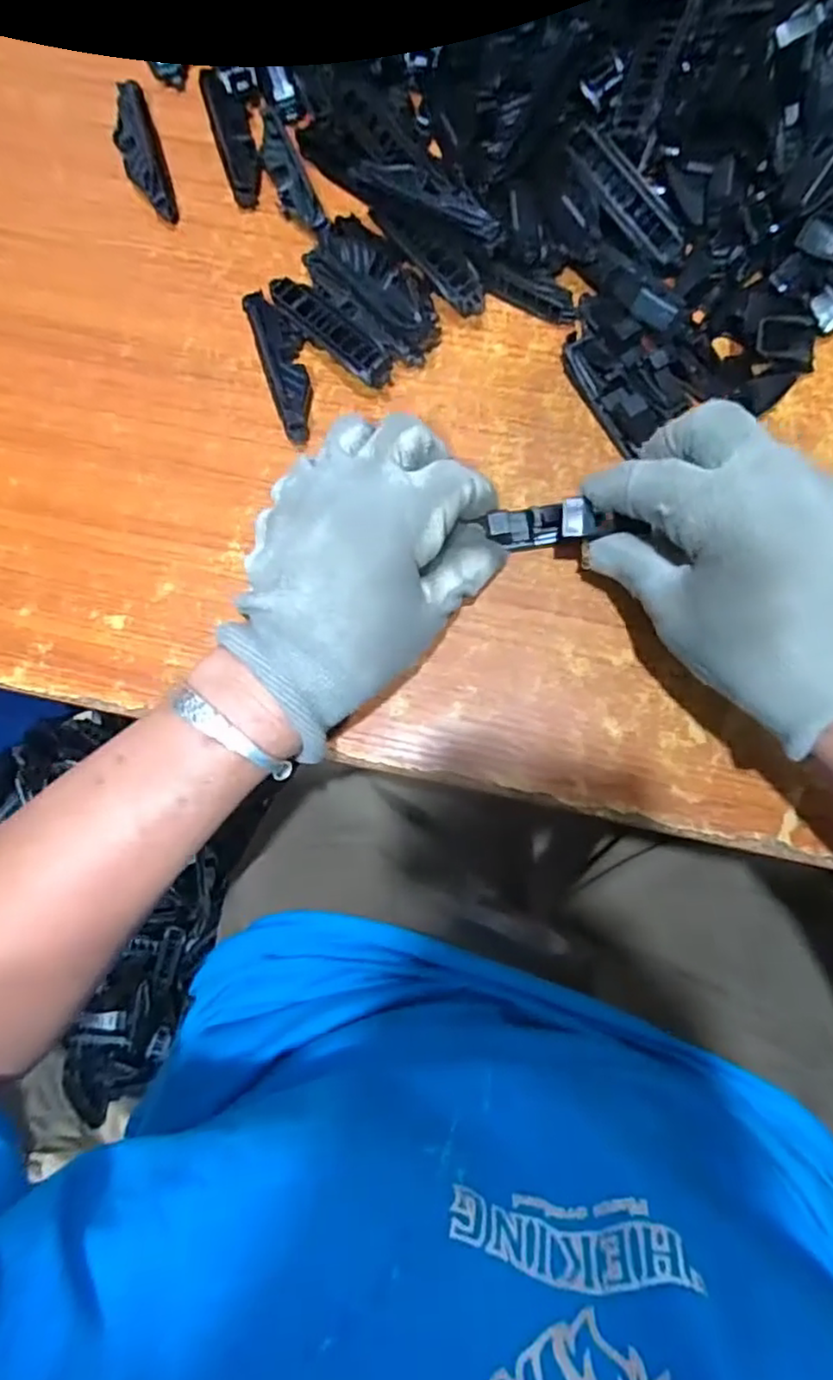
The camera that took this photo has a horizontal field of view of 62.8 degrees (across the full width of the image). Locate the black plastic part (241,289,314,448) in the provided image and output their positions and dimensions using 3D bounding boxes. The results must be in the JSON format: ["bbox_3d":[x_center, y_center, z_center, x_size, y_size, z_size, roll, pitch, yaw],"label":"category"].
[{"bbox_3d":[-0.066,-0.163,0.344,0.022,0.019,0.079,-17,81,-1],"label":"black plastic part"}]

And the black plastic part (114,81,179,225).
[{"bbox_3d":[-0.146,-0.284,0.361,0.021,0.019,0.072,-18,81,-1],"label":"black plastic part"}]

